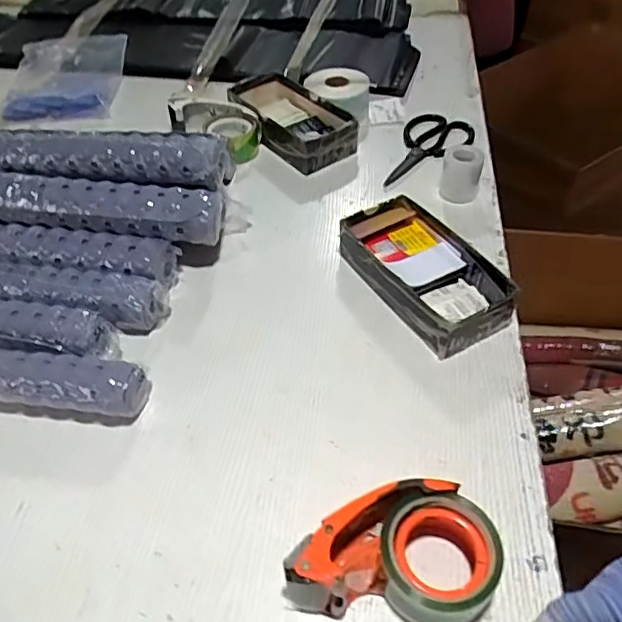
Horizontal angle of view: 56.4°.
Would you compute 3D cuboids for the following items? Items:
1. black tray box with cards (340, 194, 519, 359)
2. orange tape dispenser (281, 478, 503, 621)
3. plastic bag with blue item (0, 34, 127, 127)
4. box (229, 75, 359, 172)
[{"bbox_3d":[0.133,-0.051,0.687,0.113,0.046,0.214,-23,49,-19],"label":"black tray box with cards"},{"bbox_3d":[0.067,0.191,0.470,0.164,0.062,0.100,5,46,7],"label":"orange tape dispenser"},{"bbox_3d":[-0.456,-0.436,1.078,0.192,0.046,0.295,-4,46,-2],"label":"plastic bag with blue item"},{"bbox_3d":[-0.035,-0.307,0.934,0.108,0.060,0.242,-30,52,-25],"label":"box"}]

